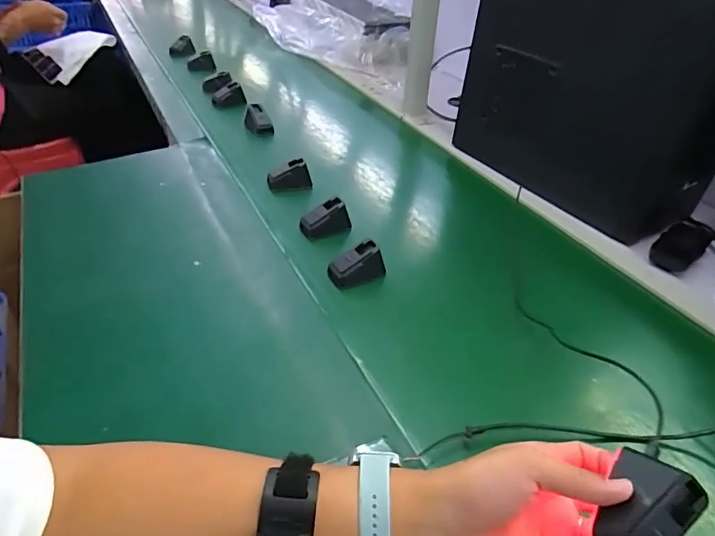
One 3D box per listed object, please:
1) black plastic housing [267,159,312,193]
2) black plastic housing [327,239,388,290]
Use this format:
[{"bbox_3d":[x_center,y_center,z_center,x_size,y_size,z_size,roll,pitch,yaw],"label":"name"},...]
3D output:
[{"bbox_3d":[-0.108,-0.146,0.760,0.067,0.041,0.023,-9,40,-15],"label":"black plastic housing"},{"bbox_3d":[-0.001,-0.005,0.589,0.067,0.042,0.035,-15,42,-21],"label":"black plastic housing"}]

